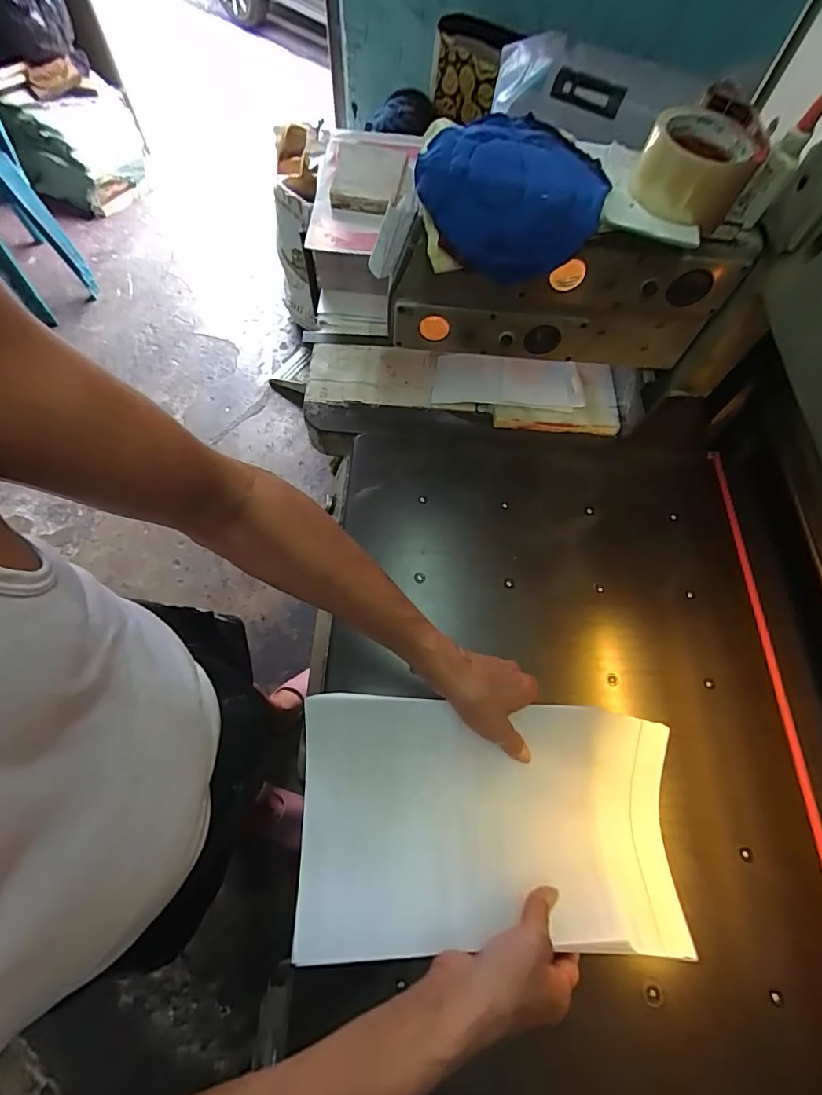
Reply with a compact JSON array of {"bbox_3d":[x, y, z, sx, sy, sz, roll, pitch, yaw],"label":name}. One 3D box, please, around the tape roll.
[{"bbox_3d":[0.264,-0.357,0.439,0.094,0.061,0.091,25,67,8],"label":"tape roll"}]

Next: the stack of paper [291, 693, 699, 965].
[{"bbox_3d":[0.074,0.249,0.430,0.345,0.034,0.202,1,66,-2],"label":"stack of paper"}]

